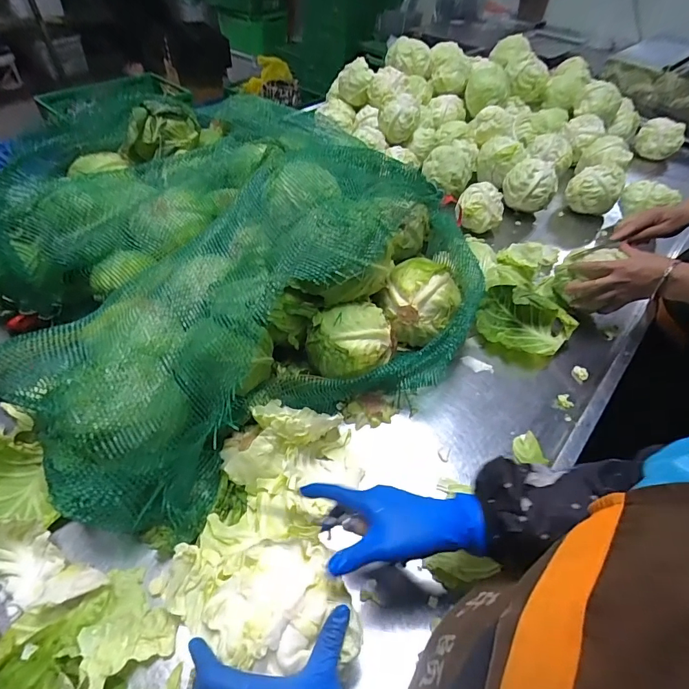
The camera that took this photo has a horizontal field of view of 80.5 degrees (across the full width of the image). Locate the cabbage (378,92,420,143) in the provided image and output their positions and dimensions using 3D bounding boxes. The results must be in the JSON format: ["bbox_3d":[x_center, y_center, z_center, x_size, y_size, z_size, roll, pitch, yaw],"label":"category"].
[{"bbox_3d":[0.144,-0.604,1.076,0.107,0.105,0.114,7,49,2],"label":"cabbage"}]

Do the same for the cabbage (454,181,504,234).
[{"bbox_3d":[0.303,-0.303,0.907,0.092,0.086,0.080,26,52,18],"label":"cabbage"}]

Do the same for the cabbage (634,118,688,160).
[{"bbox_3d":[0.953,-0.622,1.231,0.118,0.088,0.113,35,56,24],"label":"cabbage"}]

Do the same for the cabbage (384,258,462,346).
[{"bbox_3d":[0.119,-0.069,0.636,0.115,0.096,0.105,14,50,9],"label":"cabbage"}]

